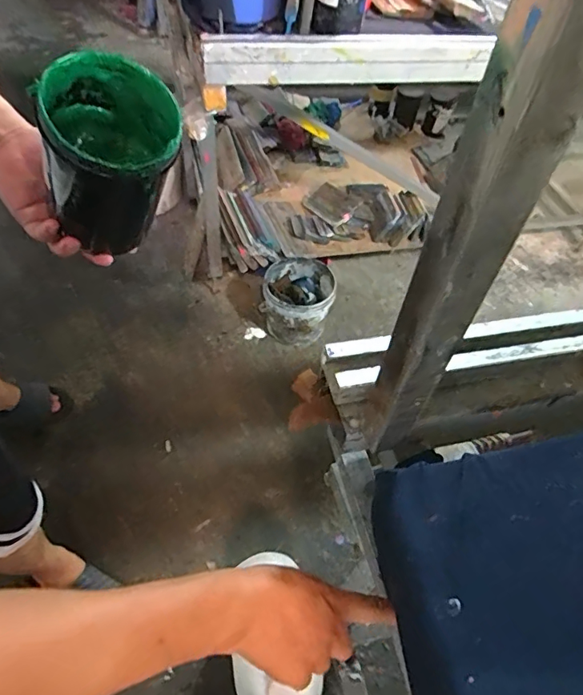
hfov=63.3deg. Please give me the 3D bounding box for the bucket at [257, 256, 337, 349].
[{"bbox_3d":[0.020,-0.150,1.562,0.227,0.220,0.246,1,50,-1],"label":"bucket"}]

